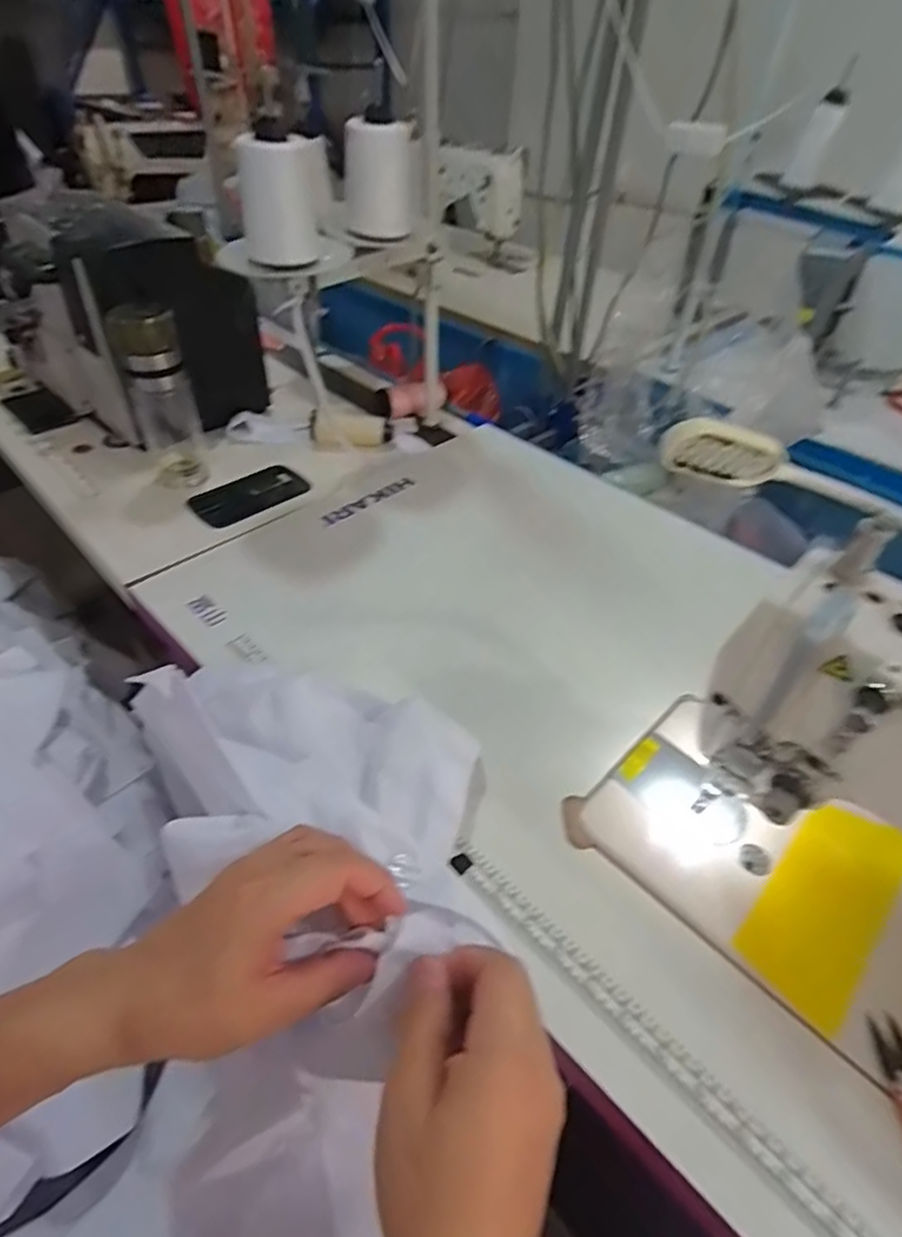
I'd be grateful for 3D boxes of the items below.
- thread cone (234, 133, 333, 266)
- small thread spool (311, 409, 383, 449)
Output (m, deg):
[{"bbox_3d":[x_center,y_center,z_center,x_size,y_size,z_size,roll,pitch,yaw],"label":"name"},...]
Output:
[{"bbox_3d":[-0.157,-0.406,0.597,0.078,0.094,0.075,-1,44,-4],"label":"thread cone"},{"bbox_3d":[-0.143,-0.265,0.864,0.099,0.033,0.041,-2,44,-5],"label":"small thread spool"}]

